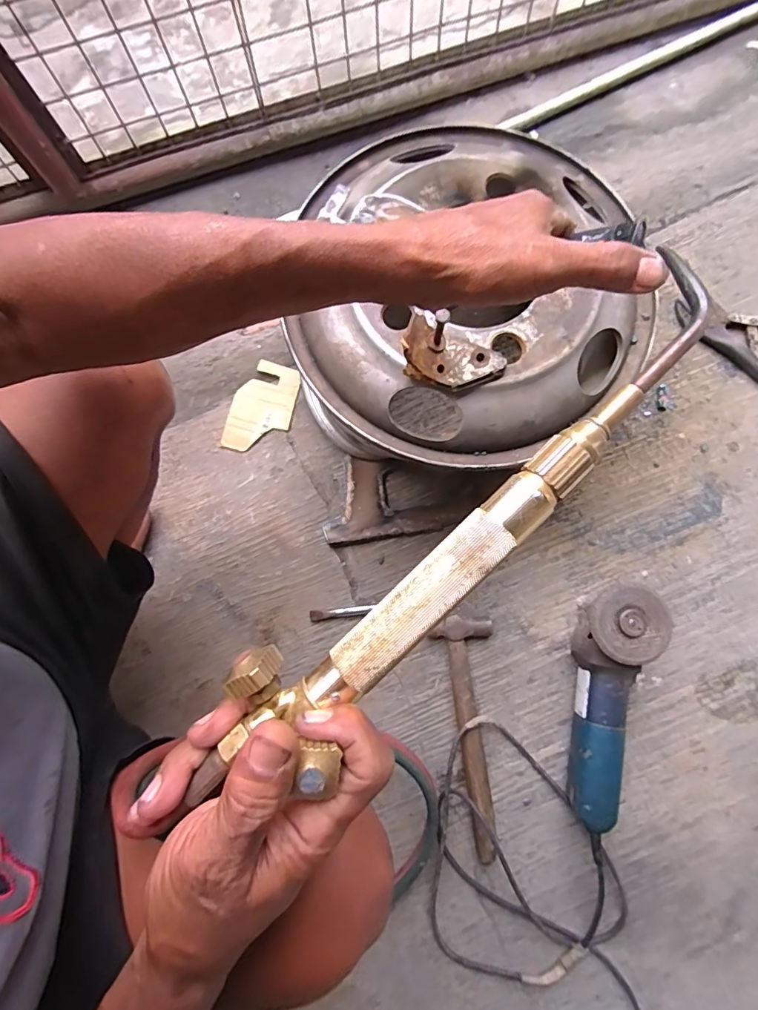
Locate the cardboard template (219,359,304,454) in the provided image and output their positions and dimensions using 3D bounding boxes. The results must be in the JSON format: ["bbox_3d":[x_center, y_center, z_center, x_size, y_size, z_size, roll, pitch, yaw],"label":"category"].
[{"bbox_3d":[-0.178,-0.148,0.691,0.093,0.009,0.140,12,80,4],"label":"cardboard template"}]

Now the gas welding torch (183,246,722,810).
[{"bbox_3d":[0.055,0.002,0.213,0.313,0.028,0.058,-44,81,-4],"label":"gas welding torch"}]

